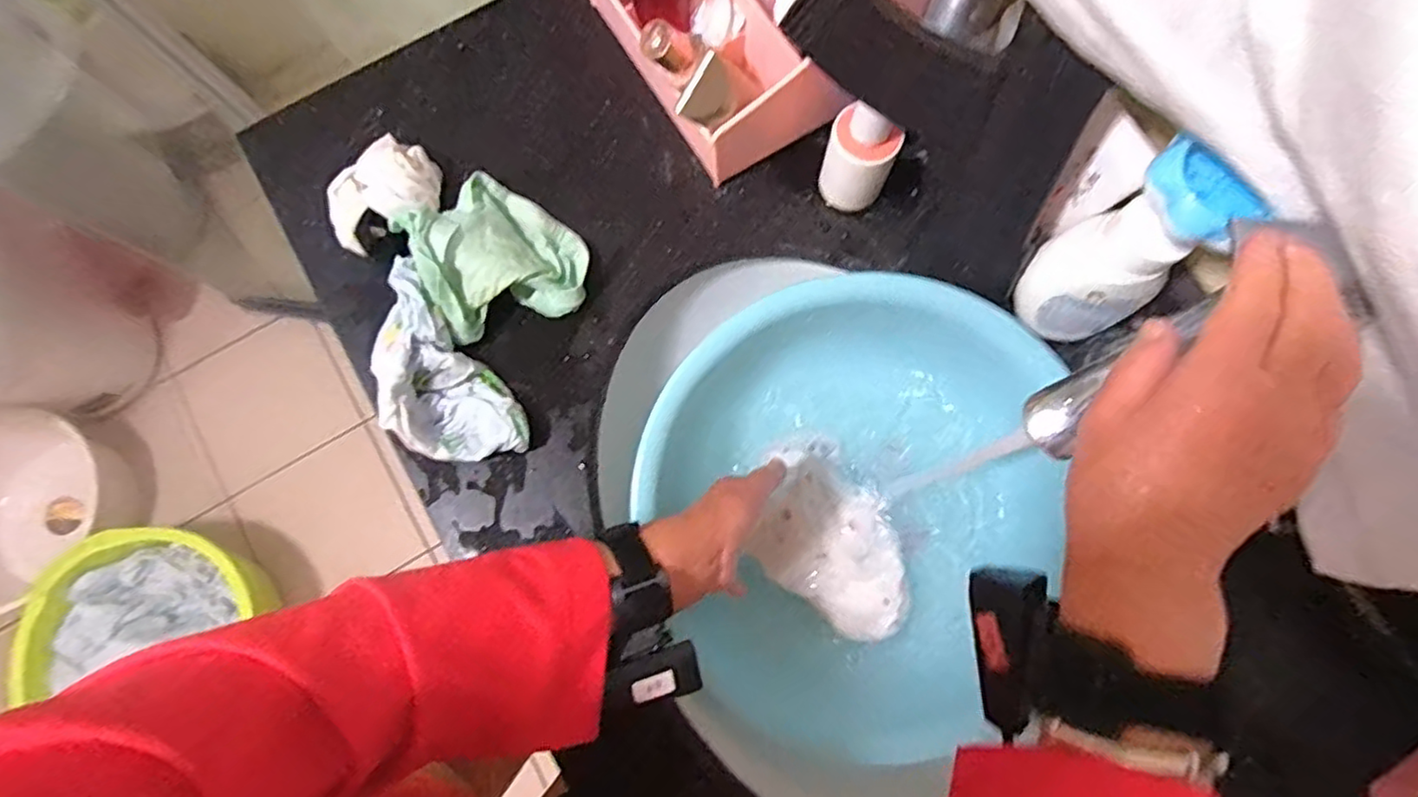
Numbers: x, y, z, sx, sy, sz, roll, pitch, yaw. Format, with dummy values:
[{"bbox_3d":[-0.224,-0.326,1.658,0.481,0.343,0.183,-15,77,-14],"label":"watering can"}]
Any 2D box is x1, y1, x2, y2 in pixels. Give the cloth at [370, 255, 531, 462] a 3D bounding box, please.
[{"bbox_3d":[-0.209,-0.016,0.477,0.083,0.046,0.171,-39,80,-7],"label":"cloth"}]

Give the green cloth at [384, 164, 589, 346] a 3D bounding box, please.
[{"bbox_3d":[-0.167,-0.120,0.496,0.125,0.058,0.131,-22,78,-3],"label":"green cloth"}]

